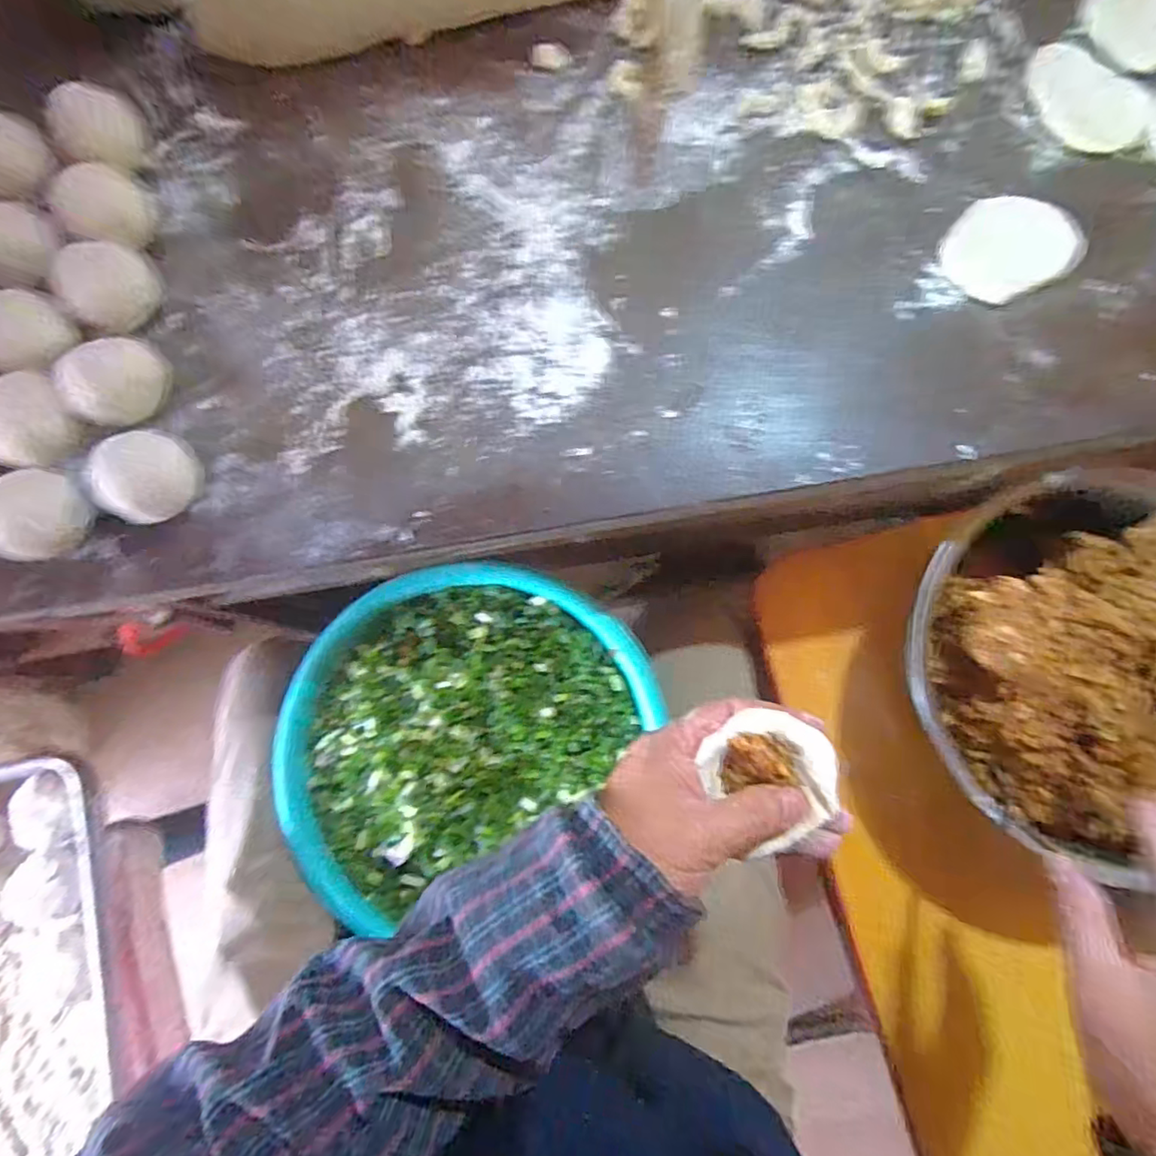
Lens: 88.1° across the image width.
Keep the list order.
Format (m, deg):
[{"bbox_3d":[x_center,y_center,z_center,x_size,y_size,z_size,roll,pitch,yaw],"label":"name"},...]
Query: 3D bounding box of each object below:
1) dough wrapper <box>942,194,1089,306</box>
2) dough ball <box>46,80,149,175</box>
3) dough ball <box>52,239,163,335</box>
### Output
[{"bbox_3d":[0.276,-0.213,0.381,0.085,0.005,0.068,-23,80,-3],"label":"dough wrapper"},{"bbox_3d":[-0.297,-0.280,0.371,0.048,0.043,0.049,0,80,1],"label":"dough ball"},{"bbox_3d":[-0.282,-0.176,0.361,0.046,0.031,0.050,0,80,1],"label":"dough ball"}]

